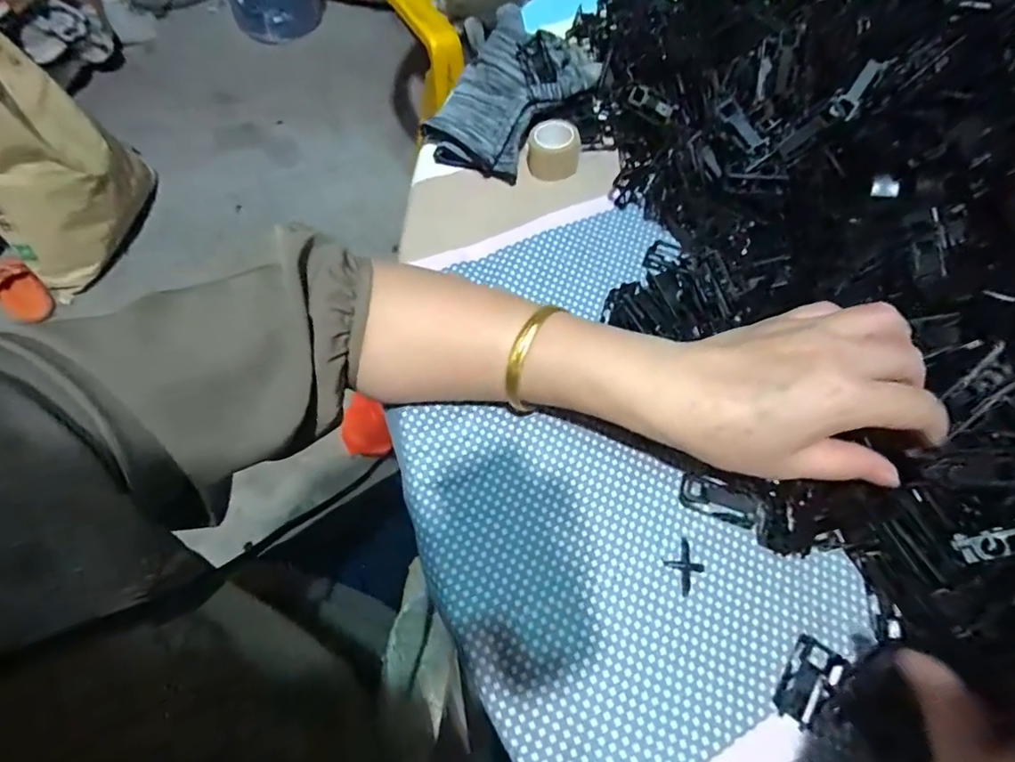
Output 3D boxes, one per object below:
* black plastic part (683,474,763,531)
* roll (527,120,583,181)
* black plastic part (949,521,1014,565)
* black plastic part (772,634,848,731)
[{"bbox_3d":[0.116,0.064,0.291,0.041,0.006,0.021,18,64,9],"label":"black plastic part"},{"bbox_3d":[0.035,-0.169,0.389,0.036,0.025,0.032,5,62,2],"label":"roll"},{"bbox_3d":[0.224,0.071,0.240,0.038,0.004,0.014,-23,63,22],"label":"black plastic part"},{"bbox_3d":[0.144,0.143,0.255,0.022,0.004,0.039,36,68,17],"label":"black plastic part"}]

